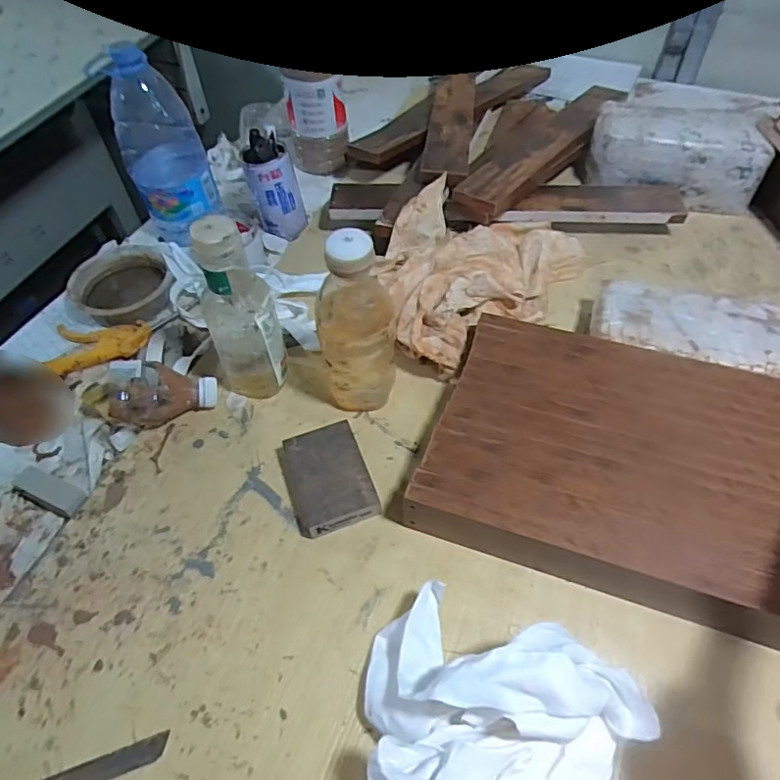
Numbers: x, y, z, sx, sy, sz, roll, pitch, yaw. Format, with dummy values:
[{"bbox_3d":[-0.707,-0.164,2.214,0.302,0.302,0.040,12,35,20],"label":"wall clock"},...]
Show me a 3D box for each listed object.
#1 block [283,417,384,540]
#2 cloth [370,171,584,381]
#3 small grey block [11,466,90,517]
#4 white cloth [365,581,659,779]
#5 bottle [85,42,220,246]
[{"bbox_3d":[-0.060,0.086,0.531,0.075,0.028,0.098,-18,56,-10],"label":"block"},{"bbox_3d":[0.098,-0.146,0.656,0.190,0.088,0.297,31,62,22],"label":"cloth"},{"bbox_3d":[-0.331,0.099,0.540,0.081,0.012,0.029,20,58,16],"label":"small grey block"},{"bbox_3d":[0.060,0.230,0.365,0.175,0.120,0.153,17,57,14],"label":"white cloth"},{"bbox_3d":[-0.292,-0.305,0.710,0.099,0.220,0.079,-20,55,-11],"label":"bottle"}]

